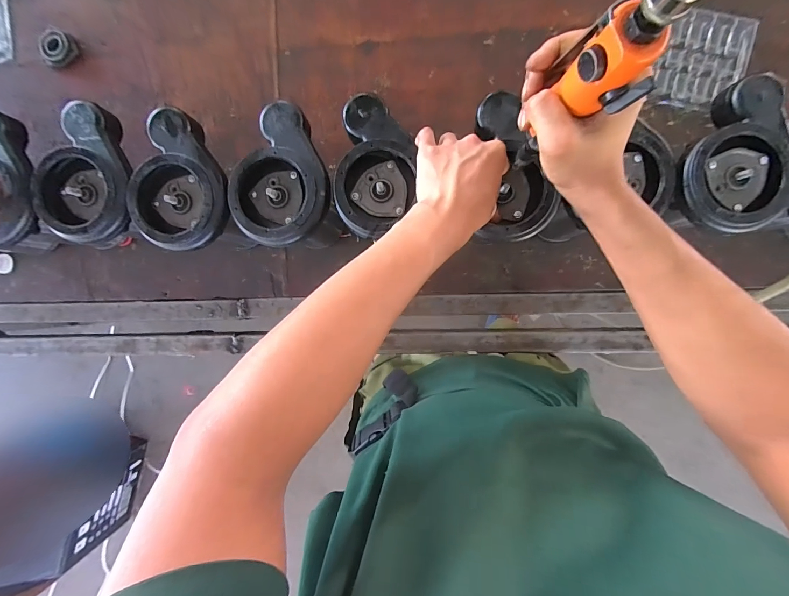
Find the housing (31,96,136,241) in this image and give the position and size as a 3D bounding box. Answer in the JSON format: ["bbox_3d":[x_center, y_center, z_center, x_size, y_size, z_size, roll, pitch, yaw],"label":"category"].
[{"bbox_3d":[-0.388,-0.157,0.445,0.114,0.044,0.169,4,92,4],"label":"housing"}]

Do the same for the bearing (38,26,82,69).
[{"bbox_3d":[-0.587,-0.436,0.613,0.062,0.024,0.061,22,93,4],"label":"bearing"}]

